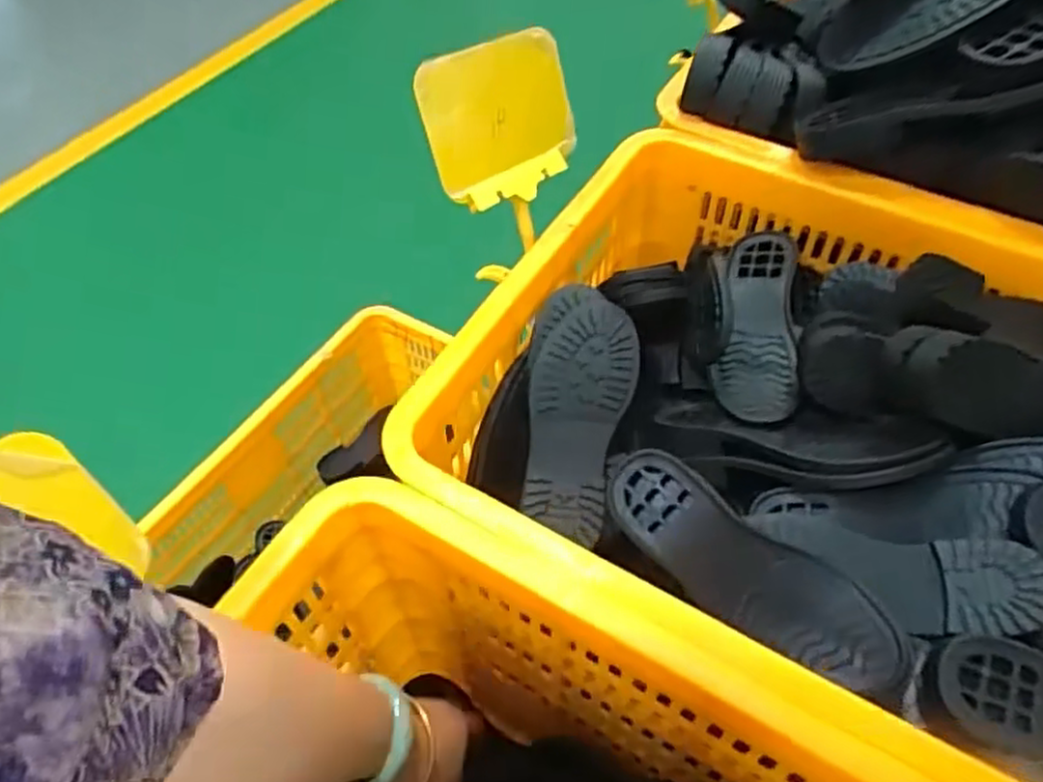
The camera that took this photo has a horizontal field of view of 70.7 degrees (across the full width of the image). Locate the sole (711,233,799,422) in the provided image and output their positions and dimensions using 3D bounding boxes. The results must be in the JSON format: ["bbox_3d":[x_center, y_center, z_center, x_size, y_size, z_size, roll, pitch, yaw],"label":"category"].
[{"bbox_3d":[0.201,-0.057,0.615,0.064,0.026,0.196,12,54,12],"label":"sole"}]

